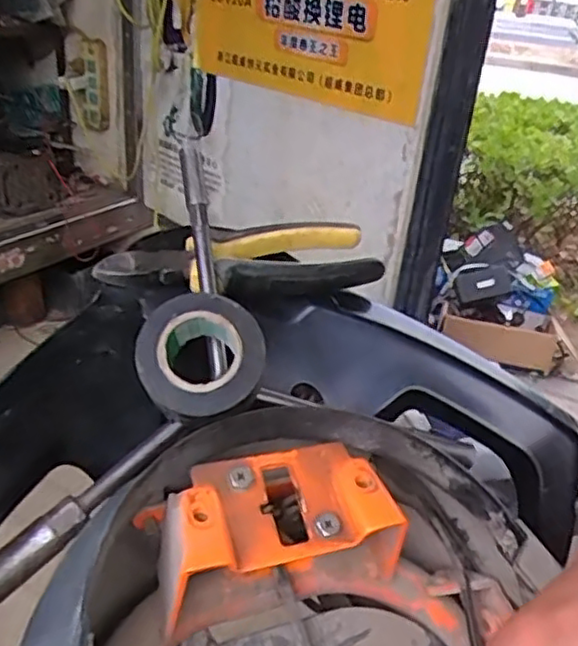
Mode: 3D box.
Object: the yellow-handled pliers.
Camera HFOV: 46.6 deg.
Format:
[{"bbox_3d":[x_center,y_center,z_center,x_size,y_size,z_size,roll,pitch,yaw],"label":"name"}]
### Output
[{"bbox_3d":[-0.025,-0.033,0.366,0.148,0.027,0.044,-5,30,-20],"label":"yellow-handled pliers"}]

